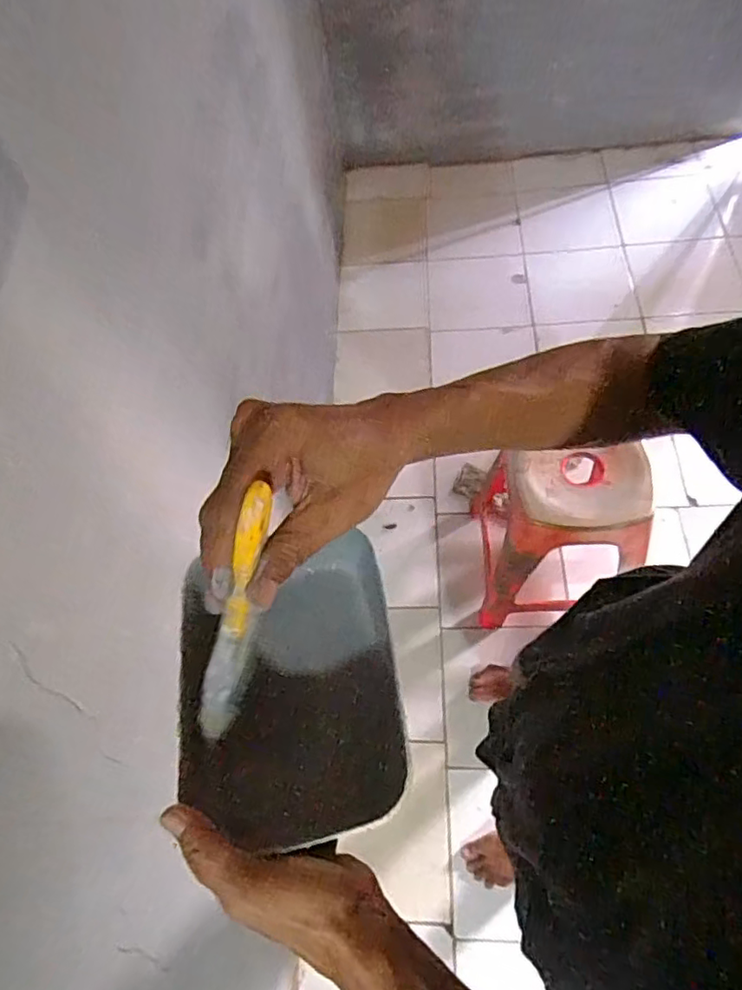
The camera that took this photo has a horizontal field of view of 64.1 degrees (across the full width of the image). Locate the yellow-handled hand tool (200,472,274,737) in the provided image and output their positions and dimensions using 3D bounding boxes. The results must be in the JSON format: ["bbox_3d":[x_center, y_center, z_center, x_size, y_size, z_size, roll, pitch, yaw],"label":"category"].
[{"bbox_3d":[-0.072,0.070,0.313,0.022,0.182,0.026,27,38,12],"label":"yellow-handled hand tool"}]

